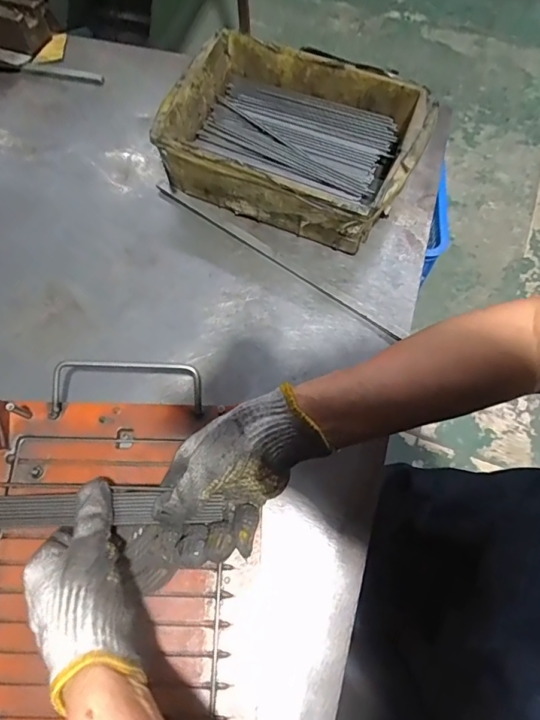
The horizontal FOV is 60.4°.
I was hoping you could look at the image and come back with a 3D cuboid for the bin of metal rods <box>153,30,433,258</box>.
[{"bbox_3d":[0.025,-0.232,0.497,0.255,0.087,0.180,23,69,9],"label":"bin of metal rods"}]

